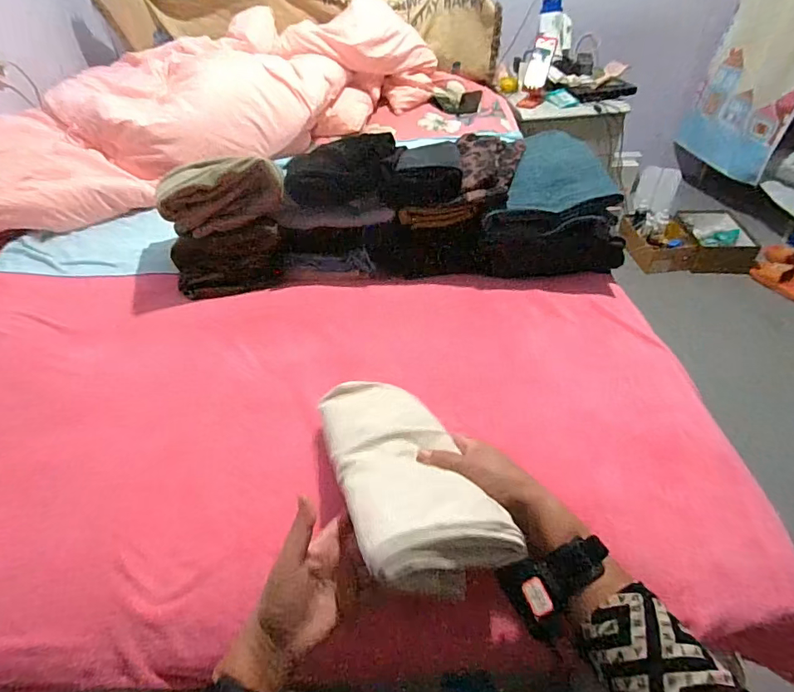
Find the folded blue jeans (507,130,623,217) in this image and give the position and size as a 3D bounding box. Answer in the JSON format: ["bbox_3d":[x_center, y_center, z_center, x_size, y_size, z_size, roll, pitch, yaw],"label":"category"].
[{"bbox_3d":[0.321,-0.352,0.923,0.185,0.054,0.313,6,40,10],"label":"folded blue jeans"}]

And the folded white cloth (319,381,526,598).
[{"bbox_3d":[0.003,0.120,0.500,0.131,0.050,0.325,-13,25,-12],"label":"folded white cloth"}]

